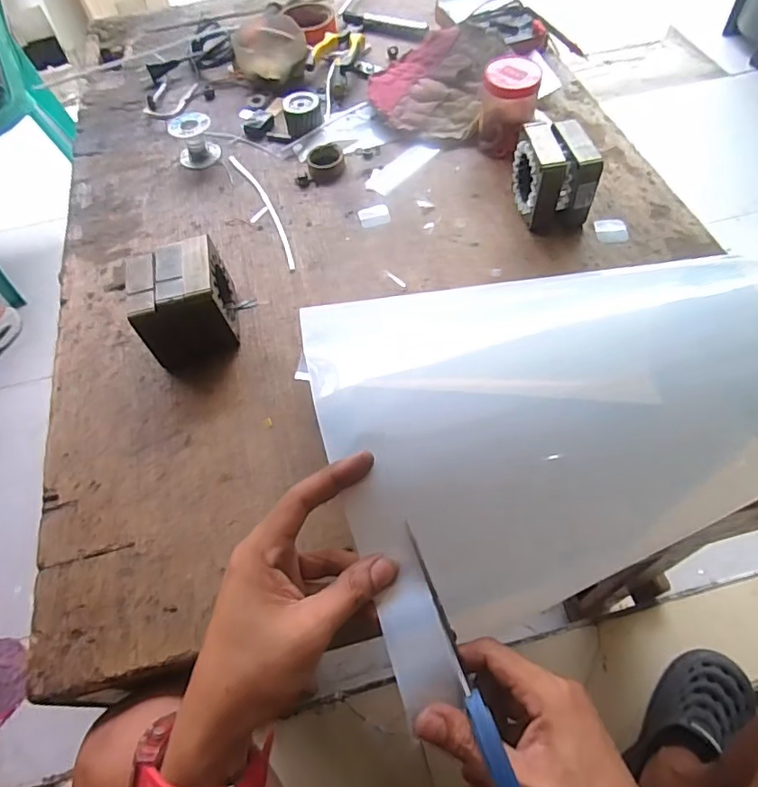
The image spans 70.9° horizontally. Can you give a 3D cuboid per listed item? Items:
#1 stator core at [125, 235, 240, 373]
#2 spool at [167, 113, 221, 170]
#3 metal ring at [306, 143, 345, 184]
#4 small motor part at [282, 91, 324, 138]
[{"bbox_3d":[-0.170,-0.077,0.470,0.070,0.080,0.081,-13,59,-3],"label":"stator core"},{"bbox_3d":[-0.217,-0.299,0.625,0.049,0.041,0.045,-21,60,-8],"label":"spool"},{"bbox_3d":[-0.060,-0.264,0.608,0.043,0.020,0.047,-11,59,-2],"label":"metal ring"},{"bbox_3d":[-0.091,-0.336,0.643,0.043,0.035,0.040,-15,59,-5],"label":"small motor part"}]

